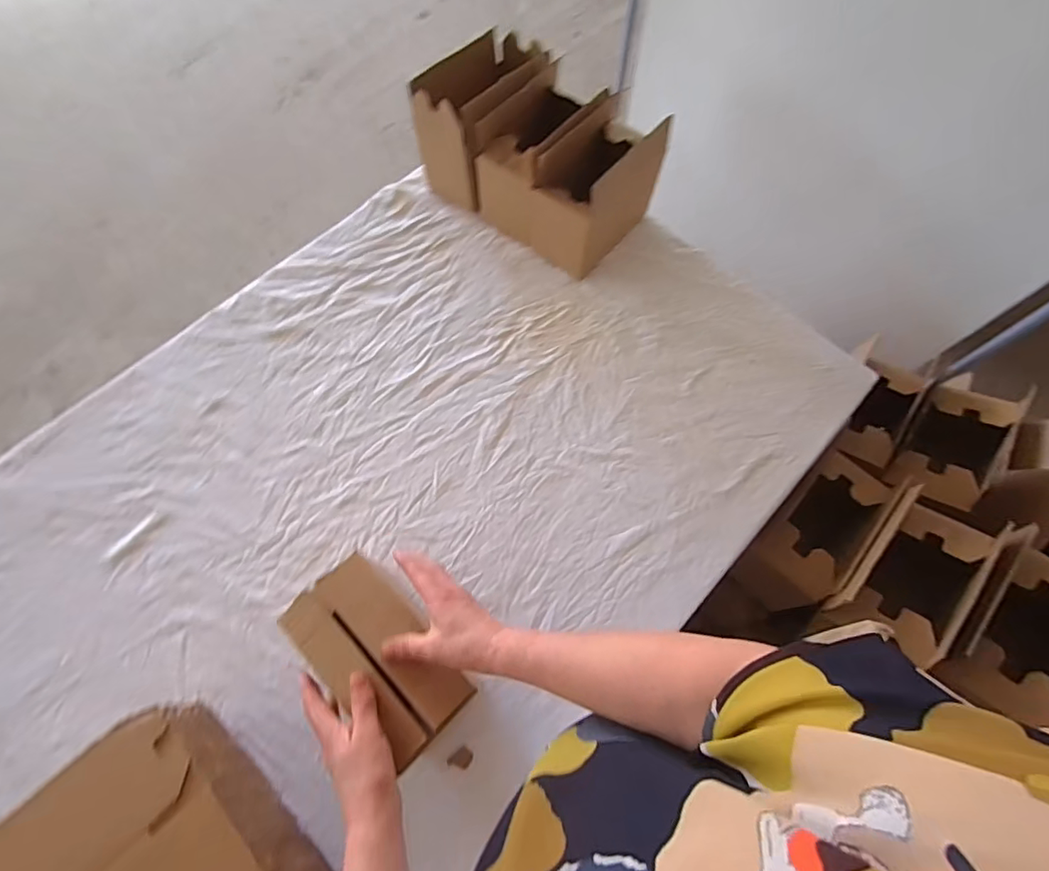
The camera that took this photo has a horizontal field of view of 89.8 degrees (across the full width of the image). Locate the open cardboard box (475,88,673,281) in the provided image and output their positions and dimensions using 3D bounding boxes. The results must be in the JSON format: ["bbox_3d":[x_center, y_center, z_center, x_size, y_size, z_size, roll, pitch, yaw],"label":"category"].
[{"bbox_3d":[0.071,-0.410,0.838,0.213,0.181,0.194,40,73,14],"label":"open cardboard box"}]

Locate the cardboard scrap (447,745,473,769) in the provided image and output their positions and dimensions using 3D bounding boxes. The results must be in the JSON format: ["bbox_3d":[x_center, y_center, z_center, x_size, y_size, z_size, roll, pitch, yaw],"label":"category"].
[{"bbox_3d":[-0.073,0.375,0.608,0.026,0.004,0.022,-36,65,-28],"label":"cardboard scrap"}]

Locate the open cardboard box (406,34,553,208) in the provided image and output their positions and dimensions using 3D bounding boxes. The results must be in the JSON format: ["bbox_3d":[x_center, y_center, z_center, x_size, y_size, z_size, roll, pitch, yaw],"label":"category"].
[{"bbox_3d":[-0.062,-0.529,0.889,0.143,0.192,0.224,35,72,13],"label":"open cardboard box"}]

